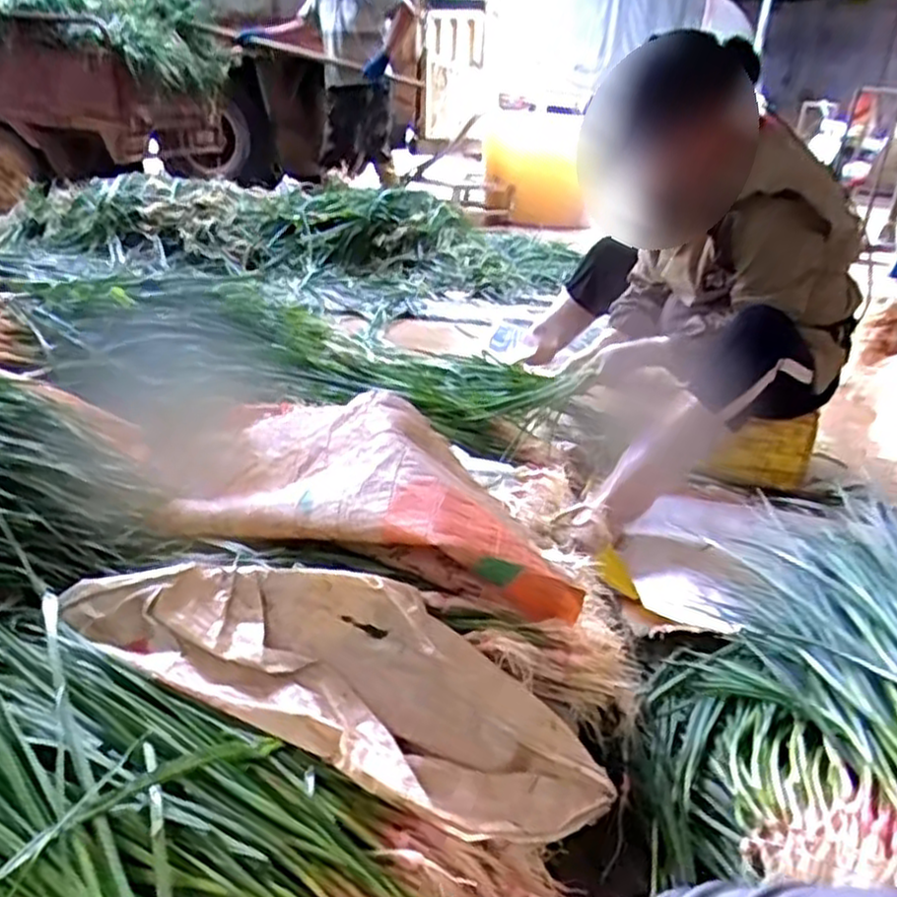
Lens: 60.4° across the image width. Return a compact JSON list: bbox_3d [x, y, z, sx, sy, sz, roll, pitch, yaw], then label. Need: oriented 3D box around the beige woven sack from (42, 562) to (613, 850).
[{"bbox_3d":[-0.098,0.198,0.651,0.468,0.109,0.148,13,24,18],"label":"beige woven sack"}]

